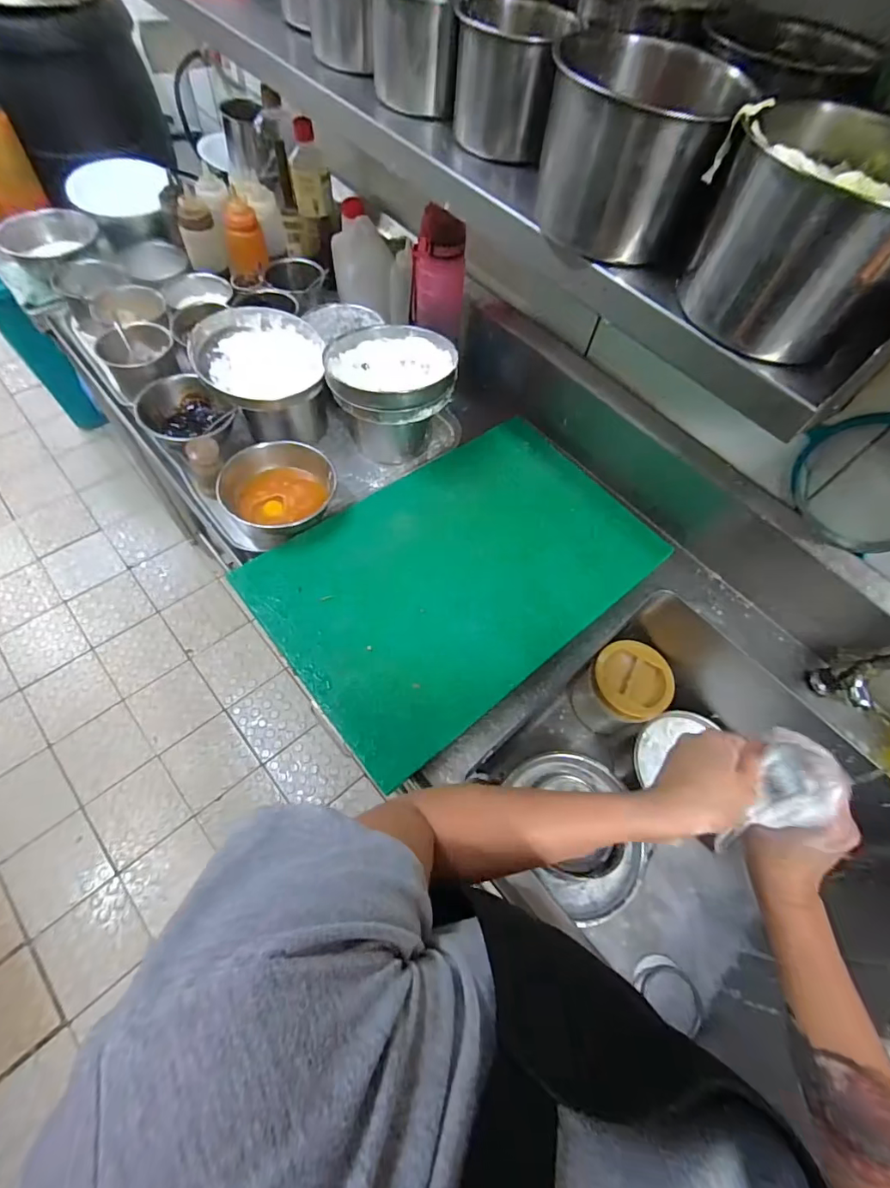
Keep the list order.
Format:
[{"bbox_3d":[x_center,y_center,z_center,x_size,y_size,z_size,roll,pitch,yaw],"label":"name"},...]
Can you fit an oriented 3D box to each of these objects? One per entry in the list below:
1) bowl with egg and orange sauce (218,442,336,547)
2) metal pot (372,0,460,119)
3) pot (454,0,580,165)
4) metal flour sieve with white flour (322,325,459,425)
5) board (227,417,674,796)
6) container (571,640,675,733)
[{"bbox_3d":[-0.249,-0.154,0.754,0.163,0.090,0.146,-33,69,-22],"label":"bowl with egg and orange sauce"},{"bbox_3d":[-0.024,-0.569,0.508,0.099,0.084,0.083,-1,61,-7],"label":"metal pot"},{"bbox_3d":[0.061,-0.504,0.479,0.100,0.089,0.108,3,61,-5],"label":"pot"},{"bbox_3d":[-0.086,-0.348,0.778,0.194,0.050,0.185,7,61,-3],"label":"metal flour sieve with white flour"},{"bbox_3d":[0.040,-0.051,0.743,0.583,0.026,0.366,-34,71,-23],"label":"board"},{"bbox_3d":[0.325,0.181,0.921,0.136,0.155,0.133,3,61,-5],"label":"container"}]

